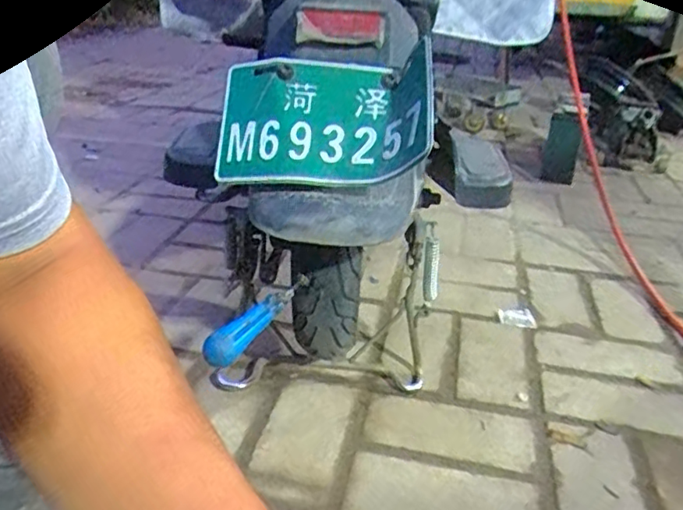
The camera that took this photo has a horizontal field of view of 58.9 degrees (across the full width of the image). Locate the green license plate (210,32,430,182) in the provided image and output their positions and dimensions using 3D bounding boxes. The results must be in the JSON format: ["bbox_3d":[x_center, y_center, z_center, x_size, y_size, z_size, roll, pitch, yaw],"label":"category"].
[{"bbox_3d":[-0.015,-0.105,0.458,0.170,0.102,0.038,3,-17,14],"label":"green license plate"}]

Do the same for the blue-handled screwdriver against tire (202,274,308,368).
[{"bbox_3d":[-0.068,0.050,0.491,0.102,0.029,0.021,-40,44,-24],"label":"blue-handled screwdriver against tire"}]

